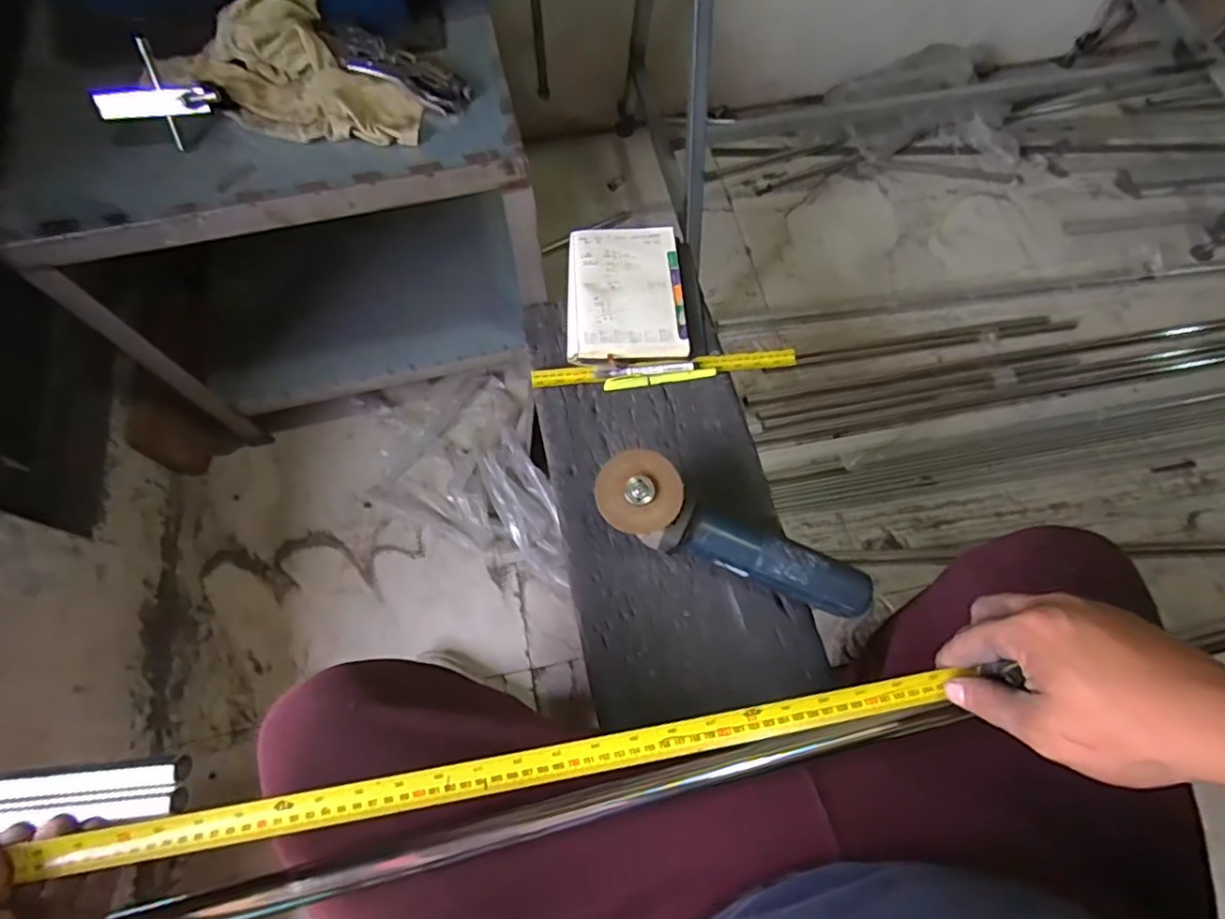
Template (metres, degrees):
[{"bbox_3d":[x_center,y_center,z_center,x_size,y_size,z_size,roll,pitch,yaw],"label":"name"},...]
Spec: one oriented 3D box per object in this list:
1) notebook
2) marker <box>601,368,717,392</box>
[{"bbox_3d":[0.031,-0.222,0.809,0.176,0.027,0.217,-2,67,0],"label":"notebook"},{"bbox_3d":[0.060,-0.102,0.771,0.141,0.012,0.013,-8,68,-3],"label":"marker"}]

